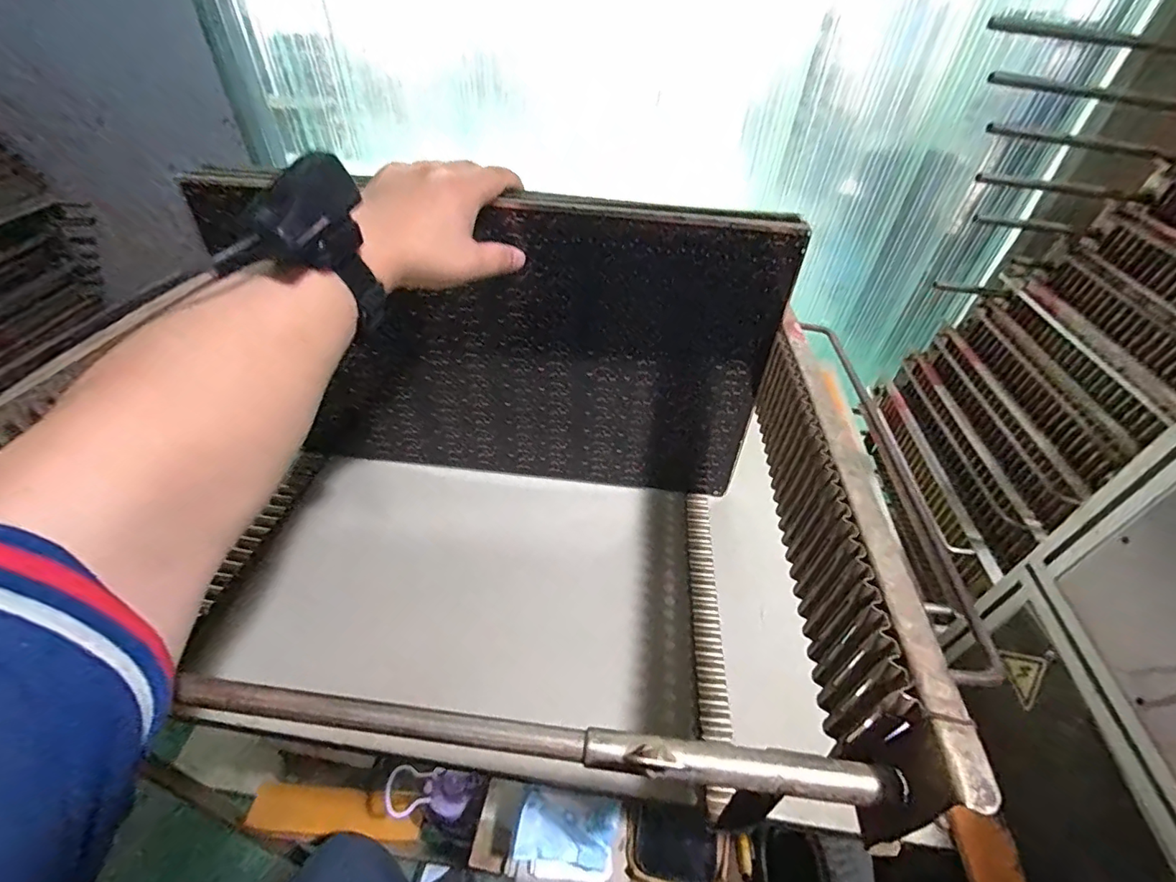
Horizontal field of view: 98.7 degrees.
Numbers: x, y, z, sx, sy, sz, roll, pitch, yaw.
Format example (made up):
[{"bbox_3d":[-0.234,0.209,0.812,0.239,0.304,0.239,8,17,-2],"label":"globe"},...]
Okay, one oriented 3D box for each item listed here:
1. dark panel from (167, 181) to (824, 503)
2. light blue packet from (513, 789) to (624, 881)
[{"bbox_3d":[-0.082,-0.080,0.499,0.487,0.294,0.040,8,44,6],"label":"dark panel"},{"bbox_3d":[-0.016,0.386,0.495,0.105,0.063,0.060,4,44,2],"label":"light blue packet"}]

